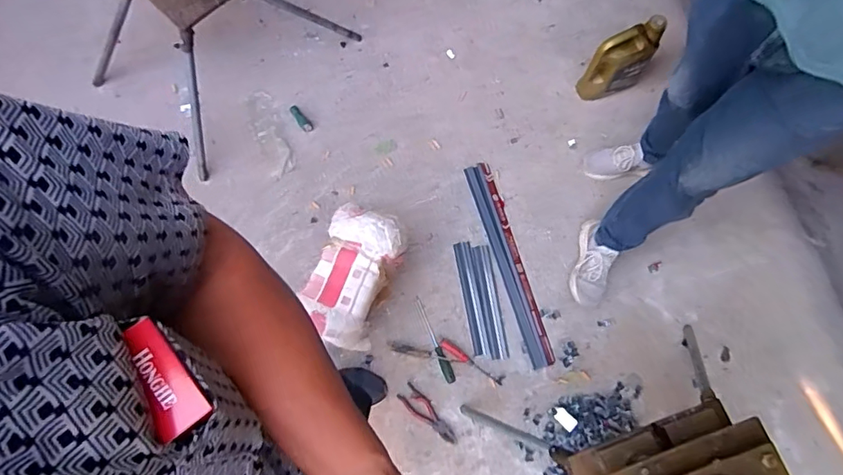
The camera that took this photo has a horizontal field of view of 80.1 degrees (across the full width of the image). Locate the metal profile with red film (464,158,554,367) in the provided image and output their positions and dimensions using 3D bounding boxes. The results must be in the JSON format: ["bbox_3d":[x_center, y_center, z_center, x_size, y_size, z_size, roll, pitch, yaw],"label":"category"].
[{"bbox_3d":[0.264,0.071,1.499,0.078,0.030,0.627,-16,74,-7],"label":"metal profile with red film"}]

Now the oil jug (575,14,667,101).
[{"bbox_3d":[0.613,-0.533,1.528,0.210,0.247,0.084,-18,74,-7],"label":"oil jug"}]

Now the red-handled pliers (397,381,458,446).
[{"bbox_3d":[0.022,0.493,1.393,0.196,0.016,0.060,40,76,10],"label":"red-handled pliers"}]

